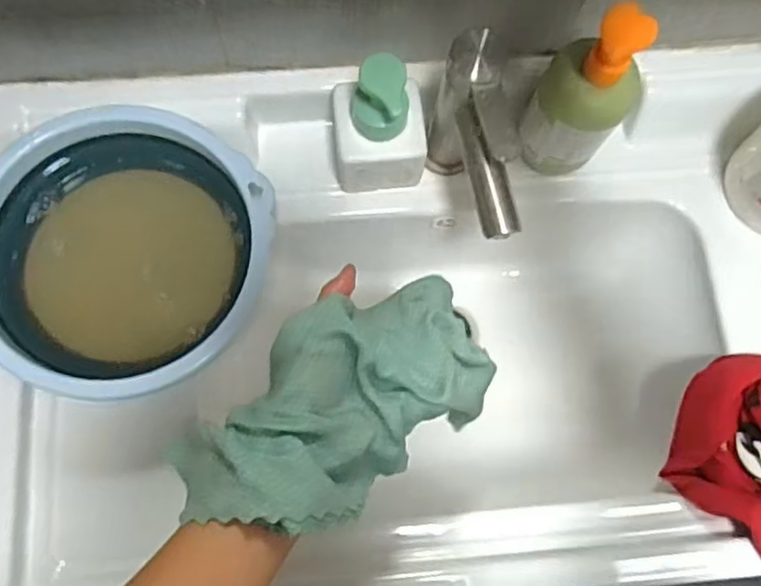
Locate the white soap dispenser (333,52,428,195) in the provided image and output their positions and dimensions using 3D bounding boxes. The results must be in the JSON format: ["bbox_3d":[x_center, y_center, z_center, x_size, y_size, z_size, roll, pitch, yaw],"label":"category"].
[{"bbox_3d":[-0.002,-0.146,0.571,0.077,0.137,0.073,-4,74,-3],"label":"white soap dispenser"}]

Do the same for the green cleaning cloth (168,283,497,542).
[{"bbox_3d":[-0.022,0.070,0.430,0.208,0.072,0.107,-31,77,-32],"label":"green cleaning cloth"}]

